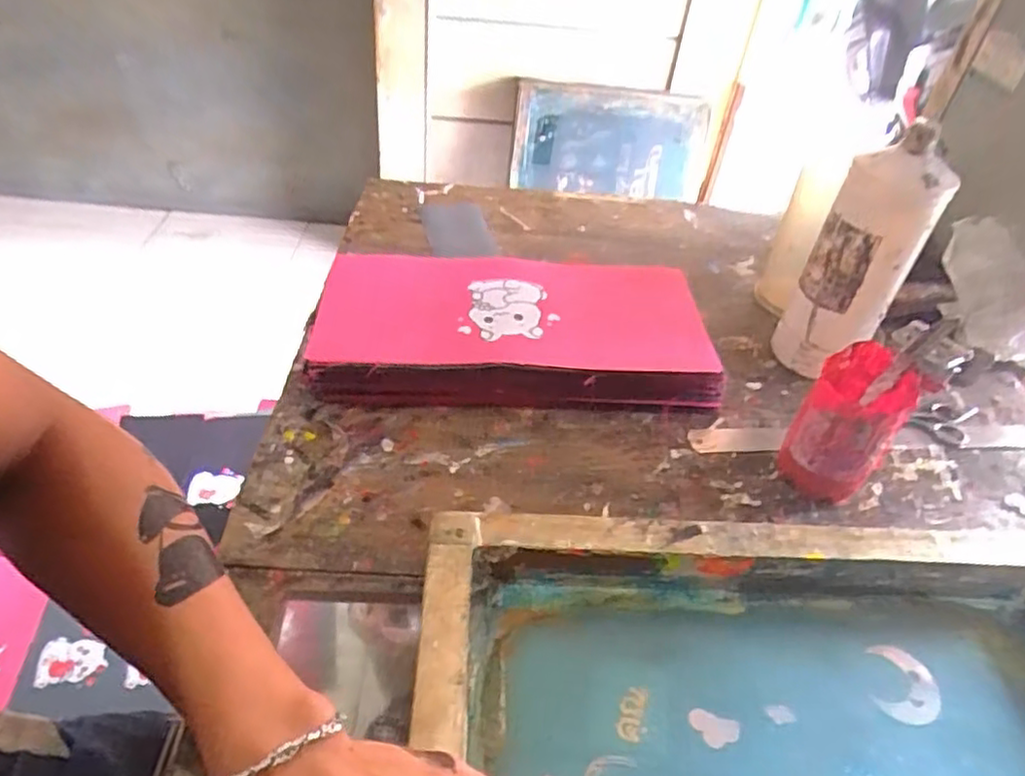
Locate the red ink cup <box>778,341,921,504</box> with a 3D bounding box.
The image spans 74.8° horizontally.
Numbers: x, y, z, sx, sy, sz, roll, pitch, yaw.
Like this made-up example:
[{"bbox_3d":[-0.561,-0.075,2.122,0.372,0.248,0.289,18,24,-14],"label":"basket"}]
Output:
[{"bbox_3d":[0.257,0.033,0.523,0.065,0.124,0.060,3,41,-3],"label":"red ink cup"}]

